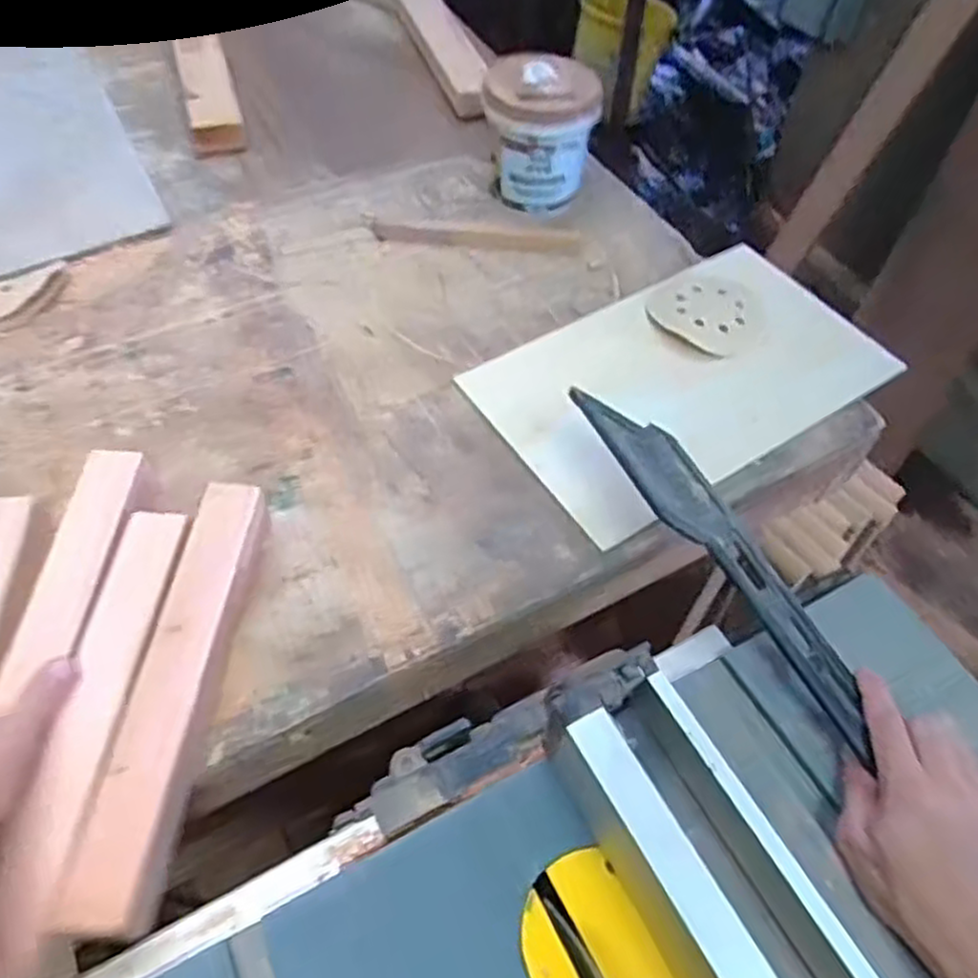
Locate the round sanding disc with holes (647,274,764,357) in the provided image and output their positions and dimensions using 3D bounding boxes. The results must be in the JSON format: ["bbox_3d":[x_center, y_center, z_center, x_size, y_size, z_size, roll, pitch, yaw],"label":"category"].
[{"bbox_3d":[0.221,-0.181,0.757,0.105,0.016,0.105,1,54,-1],"label":"round sanding disc with holes"}]

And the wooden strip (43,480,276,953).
[{"bbox_3d":[-0.206,0.128,0.504,0.043,0.038,0.295,5,54,1],"label":"wooden strip"}]

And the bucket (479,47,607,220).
[{"bbox_3d":[0.056,-0.387,0.833,0.122,0.129,0.116,1,54,-1],"label":"bucket"}]

